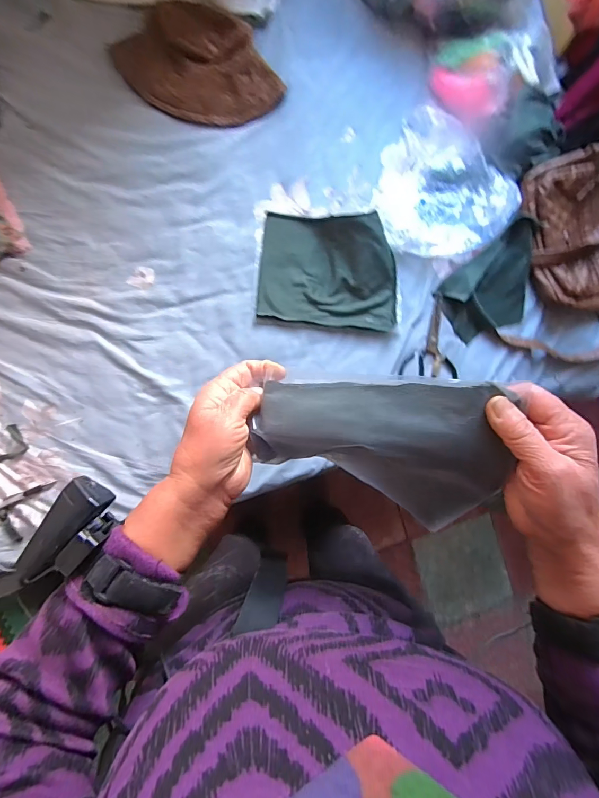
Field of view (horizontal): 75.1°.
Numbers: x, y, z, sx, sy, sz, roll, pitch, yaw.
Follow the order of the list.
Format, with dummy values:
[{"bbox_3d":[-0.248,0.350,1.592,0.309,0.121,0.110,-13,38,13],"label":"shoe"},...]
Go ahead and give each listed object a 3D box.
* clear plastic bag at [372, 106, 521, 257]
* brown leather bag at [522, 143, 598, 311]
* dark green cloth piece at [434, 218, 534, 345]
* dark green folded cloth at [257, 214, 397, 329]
[{"bbox_3d":[0.258,-0.423,0.778,0.255,0.072,0.306,-34,91,-9],"label":"clear plastic bag"},{"bbox_3d":[0.551,-0.322,0.758,0.187,0.107,0.302,-14,88,-9],"label":"brown leather bag"},{"bbox_3d":[0.400,-0.229,0.781,0.237,0.056,0.162,-40,92,-9],"label":"dark green cloth piece"},{"bbox_3d":[0.062,-0.249,0.746,0.269,0.061,0.211,3,85,-8],"label":"dark green folded cloth"}]

